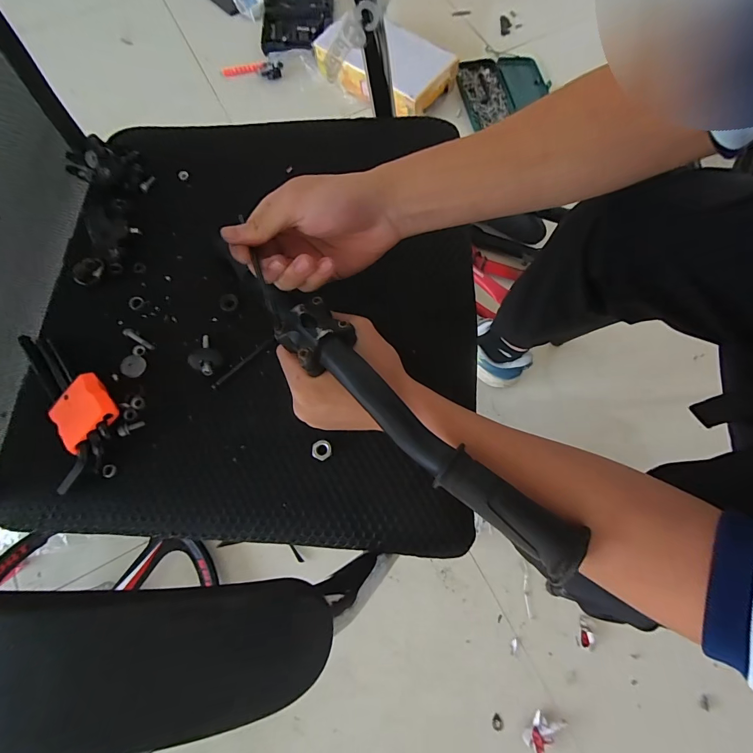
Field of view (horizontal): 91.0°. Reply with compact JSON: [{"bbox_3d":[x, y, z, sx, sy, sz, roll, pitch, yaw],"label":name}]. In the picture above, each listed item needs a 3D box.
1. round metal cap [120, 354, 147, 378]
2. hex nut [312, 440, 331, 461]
[{"bbox_3d":[-0.233,-0.011,0.353,0.023,0.004,0.022,0,73,0],"label":"round metal cap"},{"bbox_3d":[-0.048,0.064,0.320,0.017,0.004,0.017,-5,73,-1],"label":"hex nut"}]

